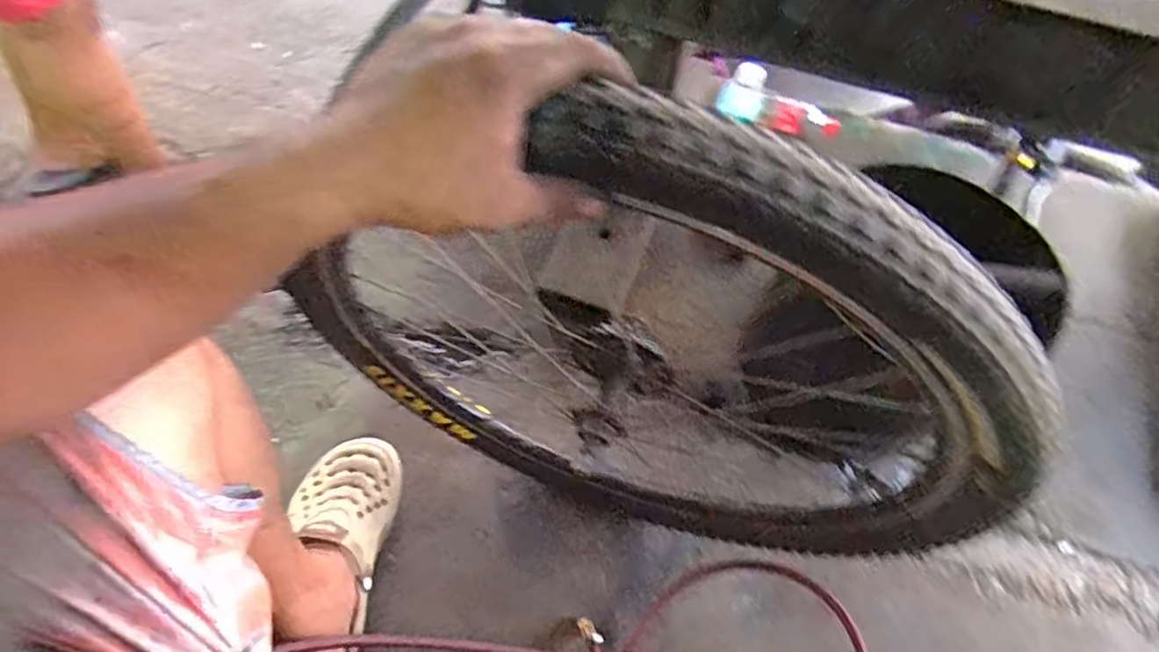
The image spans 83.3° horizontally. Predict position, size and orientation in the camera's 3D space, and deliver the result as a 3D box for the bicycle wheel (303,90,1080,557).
[{"bbox_3d":[0.026,0.058,0.583,0.579,0.639,0.055,21,63,8],"label":"bicycle wheel"}]

